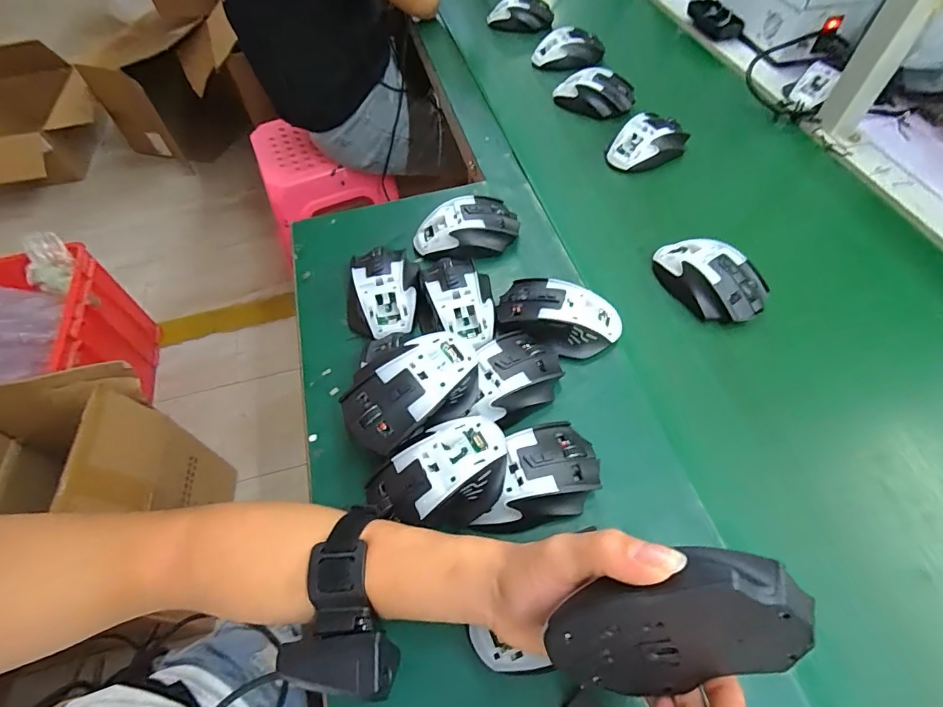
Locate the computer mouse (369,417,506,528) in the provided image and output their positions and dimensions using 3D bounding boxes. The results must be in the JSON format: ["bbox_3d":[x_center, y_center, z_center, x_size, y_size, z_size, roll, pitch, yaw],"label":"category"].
[{"bbox_3d":[-0.022,0.094,0.348,0.105,0.040,0.068,-25,59,-15],"label":"computer mouse"}]

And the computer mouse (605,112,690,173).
[{"bbox_3d":[0.231,-0.276,0.604,0.101,0.039,0.064,-28,60,-16],"label":"computer mouse"}]

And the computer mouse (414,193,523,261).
[{"bbox_3d":[-0.006,-0.139,0.521,0.116,0.040,0.069,-13,57,-7],"label":"computer mouse"}]

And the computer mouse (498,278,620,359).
[{"bbox_3d":[0.083,-0.033,0.447,0.113,0.041,0.067,19,59,14],"label":"computer mouse"}]

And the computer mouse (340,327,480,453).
[{"bbox_3d":[-0.047,0.025,0.377,0.121,0.039,0.074,-29,60,-17],"label":"computer mouse"}]

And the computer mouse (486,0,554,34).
[{"bbox_3d":[0.086,-0.604,0.829,0.118,0.045,0.055,2,56,3],"label":"computer mouse"}]

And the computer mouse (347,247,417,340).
[{"bbox_3d":[-0.094,-0.066,0.480,0.075,0.040,0.114,-6,56,-2],"label":"computer mouse"}]

